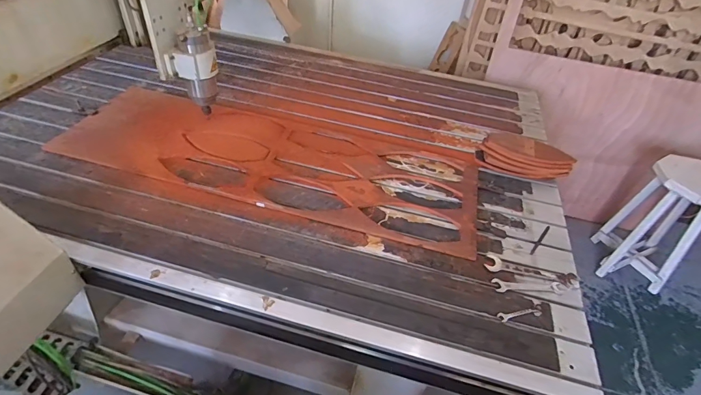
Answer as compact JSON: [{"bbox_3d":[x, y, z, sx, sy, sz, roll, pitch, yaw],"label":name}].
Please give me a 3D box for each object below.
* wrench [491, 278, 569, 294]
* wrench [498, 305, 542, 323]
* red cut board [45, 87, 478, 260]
[{"bbox_3d":[0.481,0.237,1.031,0.198,0.010,0.041,2,43,-5],"label":"wrench"},{"bbox_3d":[0.425,0.288,0.957,0.129,0.008,0.029,-8,45,-15],"label":"wrench"},{"bbox_3d":[-0.257,-0.160,1.336,1.385,0.037,0.511,14,43,8],"label":"red cut board"}]

